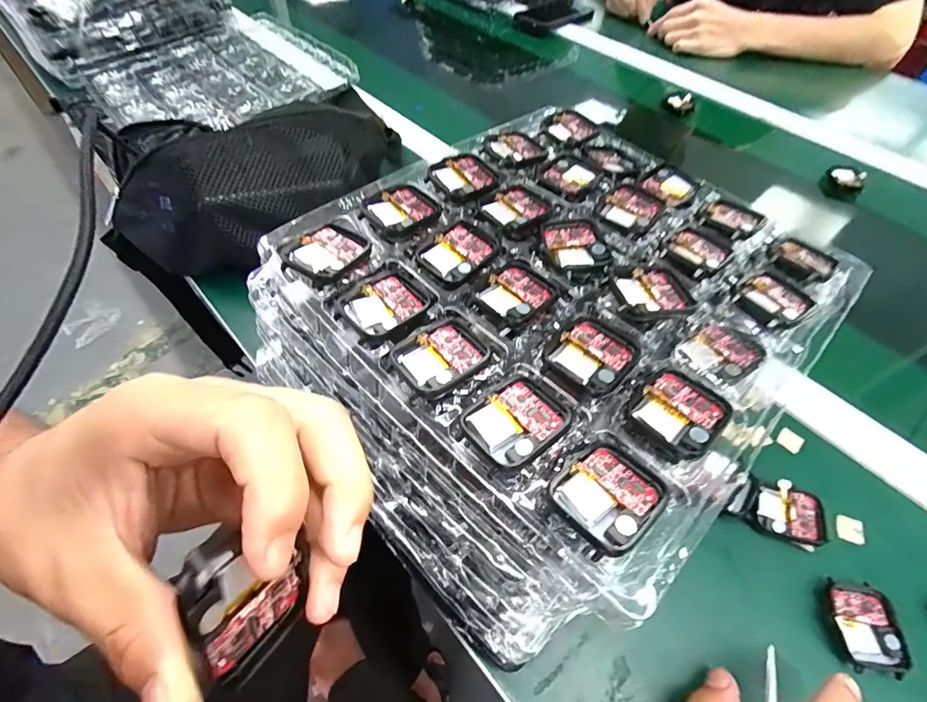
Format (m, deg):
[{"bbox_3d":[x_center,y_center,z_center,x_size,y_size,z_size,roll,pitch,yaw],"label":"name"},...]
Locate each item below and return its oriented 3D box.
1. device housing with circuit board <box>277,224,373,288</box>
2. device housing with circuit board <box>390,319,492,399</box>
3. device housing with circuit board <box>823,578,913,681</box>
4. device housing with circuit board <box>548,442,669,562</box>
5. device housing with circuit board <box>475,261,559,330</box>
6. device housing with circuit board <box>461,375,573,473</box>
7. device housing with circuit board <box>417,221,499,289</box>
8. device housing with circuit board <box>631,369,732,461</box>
[{"bbox_3d":[-0.079,-0.057,0.253,0.038,0.008,0.044,28,58,16],"label":"device housing with circuit board"},{"bbox_3d":[-0.011,0.002,0.219,0.043,0.009,0.038,-31,61,-22],"label":"device housing with circuit board"},{"bbox_3d":[0.239,0.165,0.263,0.038,0.007,0.047,3,56,1],"label":"device housing with circuit board"},{"bbox_3d":[0.059,0.058,0.177,0.042,0.011,0.036,-31,61,-22],"label":"device housing with circuit board"},{"bbox_3d":[0.030,-0.032,0.242,0.036,0.008,0.045,40,62,23],"label":"device housing with circuit board"},{"bbox_3d":[0.024,0.031,0.198,0.042,0.009,0.036,-34,62,-23],"label":"device housing with circuit board"},{"bbox_3d":[-0.003,-0.057,0.259,0.036,0.005,0.044,37,61,21],"label":"device housing with circuit board"},{"bbox_3d":[0.100,0.027,0.202,0.044,0.008,0.035,-35,63,-24],"label":"device housing with circuit board"}]

